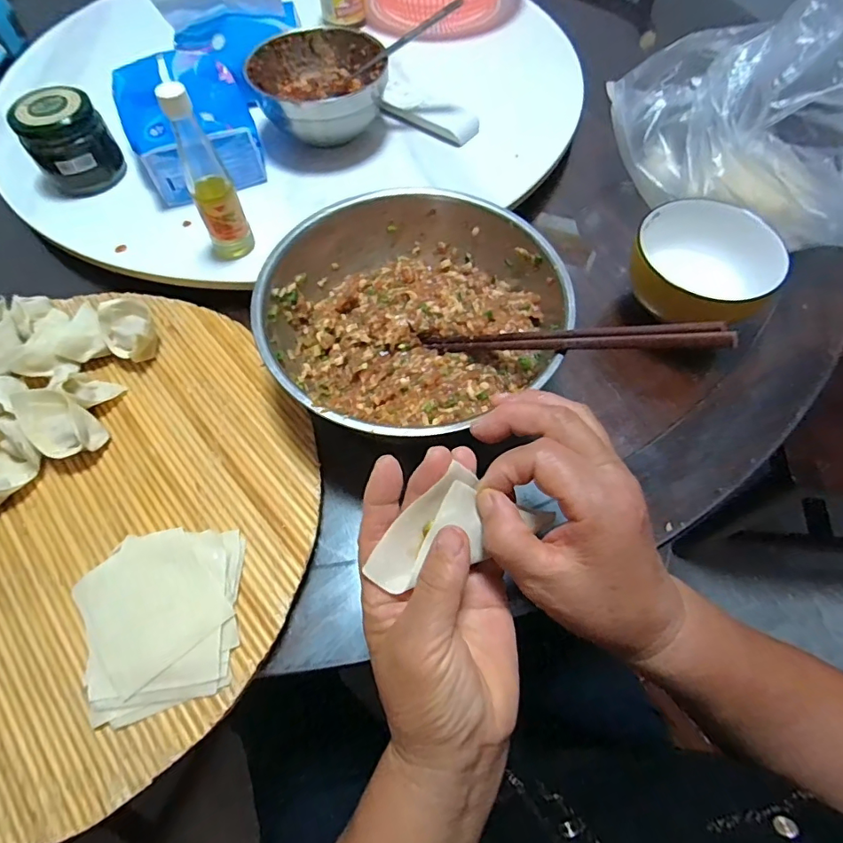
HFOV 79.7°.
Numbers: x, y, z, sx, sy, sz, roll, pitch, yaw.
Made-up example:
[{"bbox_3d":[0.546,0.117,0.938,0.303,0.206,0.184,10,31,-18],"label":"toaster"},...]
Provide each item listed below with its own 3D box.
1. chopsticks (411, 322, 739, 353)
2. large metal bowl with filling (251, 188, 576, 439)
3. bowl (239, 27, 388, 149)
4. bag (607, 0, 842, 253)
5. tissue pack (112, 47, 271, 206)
[{"bbox_3d":[0.084,-0.055,0.338,0.221,0.009,0.016,7,53,43],"label":"chopsticks"},{"bbox_3d":[-0.009,-0.078,0.389,0.214,0.074,0.202,0,62,0],"label":"large metal bowl with filling"},{"bbox_3d":[-0.105,-0.334,0.523,0.130,0.079,0.114,-21,64,-11],"label":"bowl"},{"bbox_3d":[0.366,-0.285,0.443,0.313,0.164,0.226,-11,62,-6],"label":"bag"},{"bbox_3d":[-0.223,-0.289,0.495,0.119,0.082,0.133,-20,63,-10],"label":"tissue pack"}]

